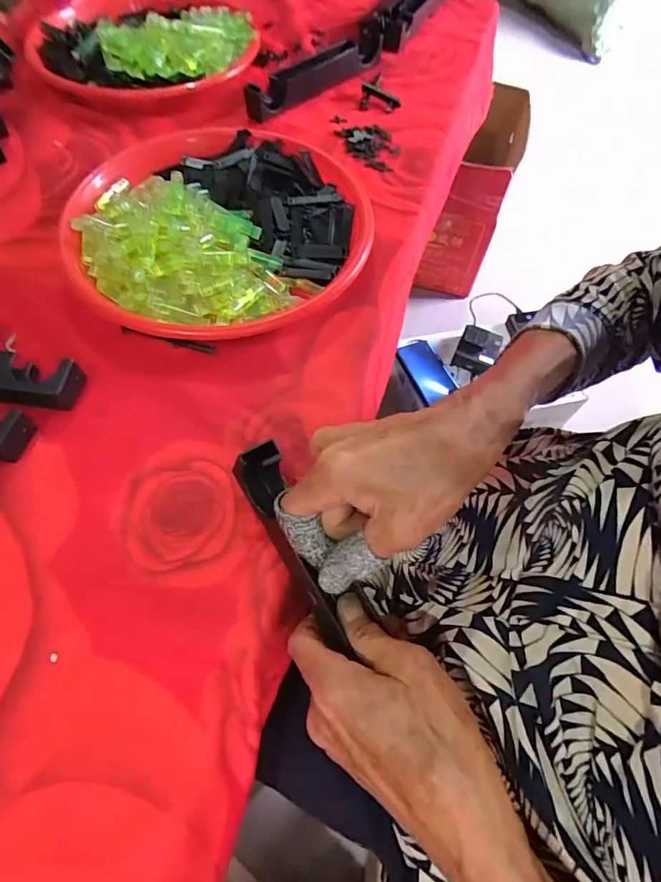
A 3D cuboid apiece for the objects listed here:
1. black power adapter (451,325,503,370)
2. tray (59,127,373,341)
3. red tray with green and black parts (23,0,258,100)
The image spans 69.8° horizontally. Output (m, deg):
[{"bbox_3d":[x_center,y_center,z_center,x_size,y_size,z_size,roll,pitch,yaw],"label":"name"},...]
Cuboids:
[{"bbox_3d":[0.263,-0.167,0.845,0.071,0.045,0.074,21,64,9],"label":"black power adapter"},{"bbox_3d":[-0.090,-0.179,0.395,0.239,0.033,0.233,-11,64,-7],"label":"tray"},{"bbox_3d":[-0.207,-0.445,0.522,0.235,0.042,0.239,-20,66,-12],"label":"red tray with green and black parts"}]

